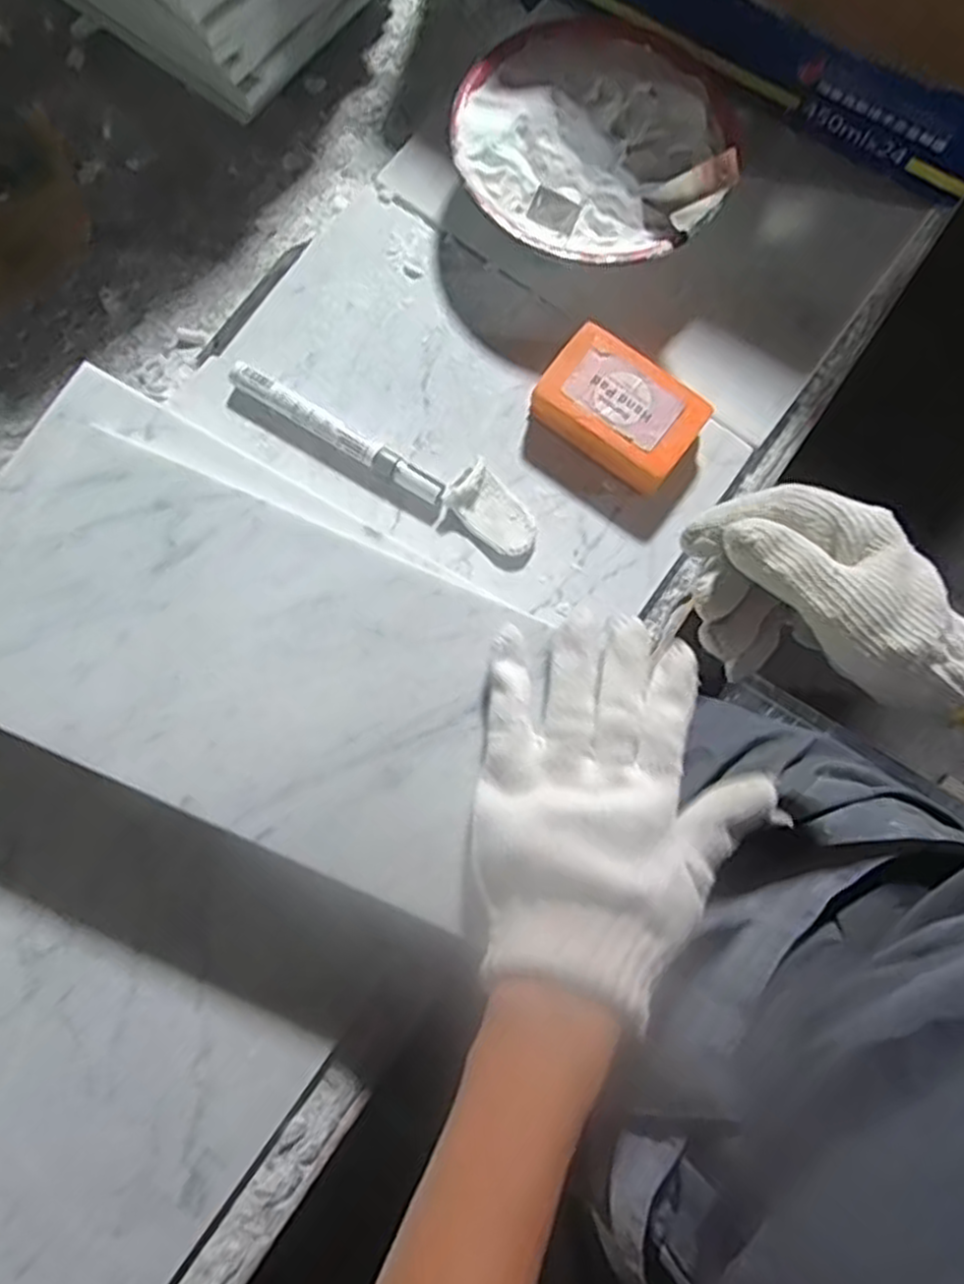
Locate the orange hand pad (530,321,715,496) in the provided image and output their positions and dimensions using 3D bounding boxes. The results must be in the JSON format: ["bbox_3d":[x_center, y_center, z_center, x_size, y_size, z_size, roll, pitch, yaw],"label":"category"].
[{"bbox_3d":[0.082,-0.138,0.457,0.092,0.032,0.065,41,81,7],"label":"orange hand pad"}]

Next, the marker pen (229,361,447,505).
[{"bbox_3d":[-0.085,-0.125,0.455,0.145,0.020,0.018,30,80,5],"label":"marker pen"}]

